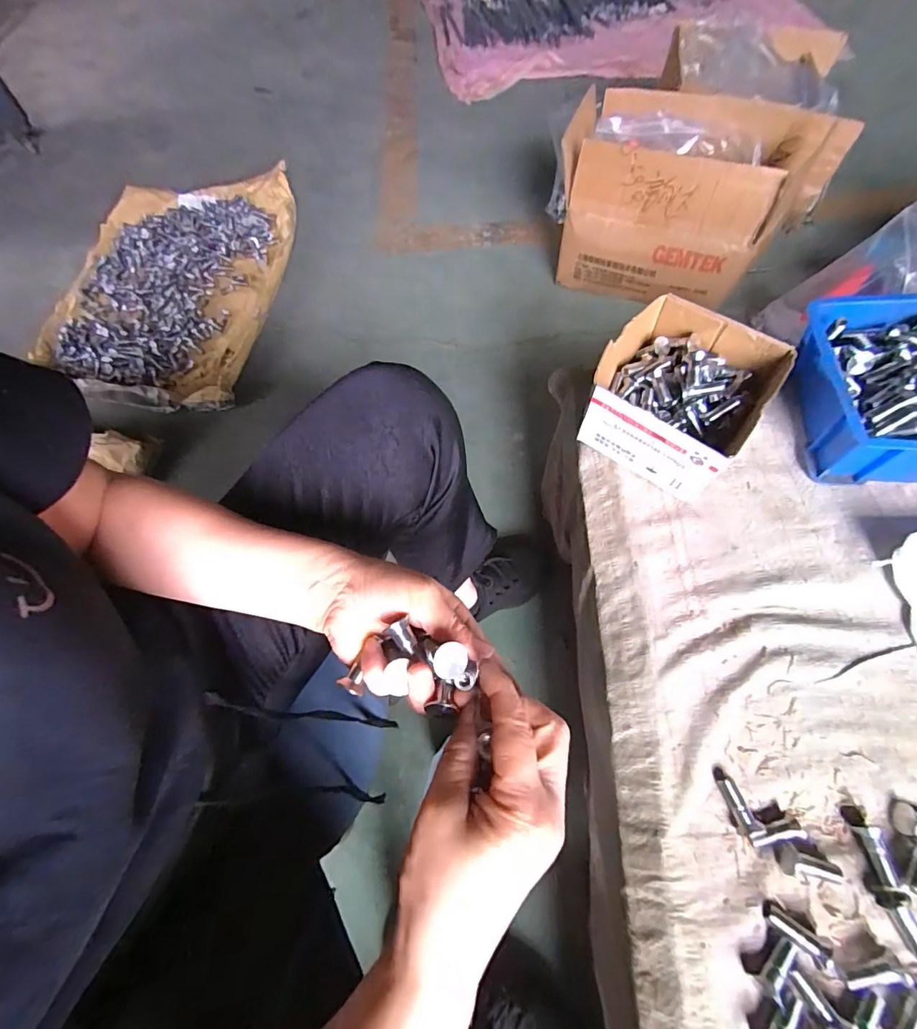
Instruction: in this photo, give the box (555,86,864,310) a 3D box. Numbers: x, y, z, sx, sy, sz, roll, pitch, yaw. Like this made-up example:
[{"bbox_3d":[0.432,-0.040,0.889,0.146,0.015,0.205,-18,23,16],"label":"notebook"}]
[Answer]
[{"bbox_3d":[0.460,-0.629,0.909,0.485,0.231,0.311,19,68,13],"label":"box"}]

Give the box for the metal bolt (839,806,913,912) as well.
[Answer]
[{"bbox_3d":[0.288,0.234,0.315,0.019,0.013,0.055,-6,64,0],"label":"metal bolt"}]

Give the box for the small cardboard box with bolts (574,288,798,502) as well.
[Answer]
[{"bbox_3d":[0.212,-0.117,0.449,0.137,0.080,0.148,35,71,18],"label":"small cardboard box with bolts"}]

